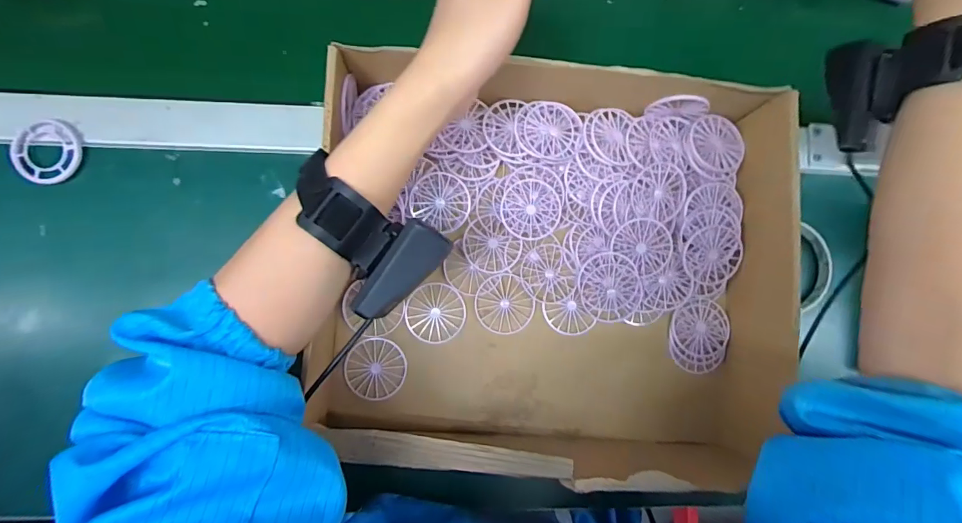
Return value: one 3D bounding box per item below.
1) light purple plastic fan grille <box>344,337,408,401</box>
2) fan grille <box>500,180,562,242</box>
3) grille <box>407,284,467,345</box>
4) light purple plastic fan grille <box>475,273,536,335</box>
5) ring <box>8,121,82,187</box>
[{"bbox_3d":[-0.087,0.089,0.364,0.049,0.004,0.049,5,83,0],"label":"light purple plastic fan grille"},{"bbox_3d":[0.043,-0.044,0.375,0.049,0.010,0.050,4,86,-3],"label":"fan grille"},{"bbox_3d":[-0.038,0.044,0.371,0.049,0.005,0.047,0,86,-4],"label":"grille"},{"bbox_3d":[0.020,0.036,0.375,0.050,0.006,0.048,0,86,-4],"label":"light purple plastic fan grille"},{"bbox_3d":[-0.360,-0.091,0.364,0.047,0.005,0.054,27,85,-2],"label":"ring"}]

